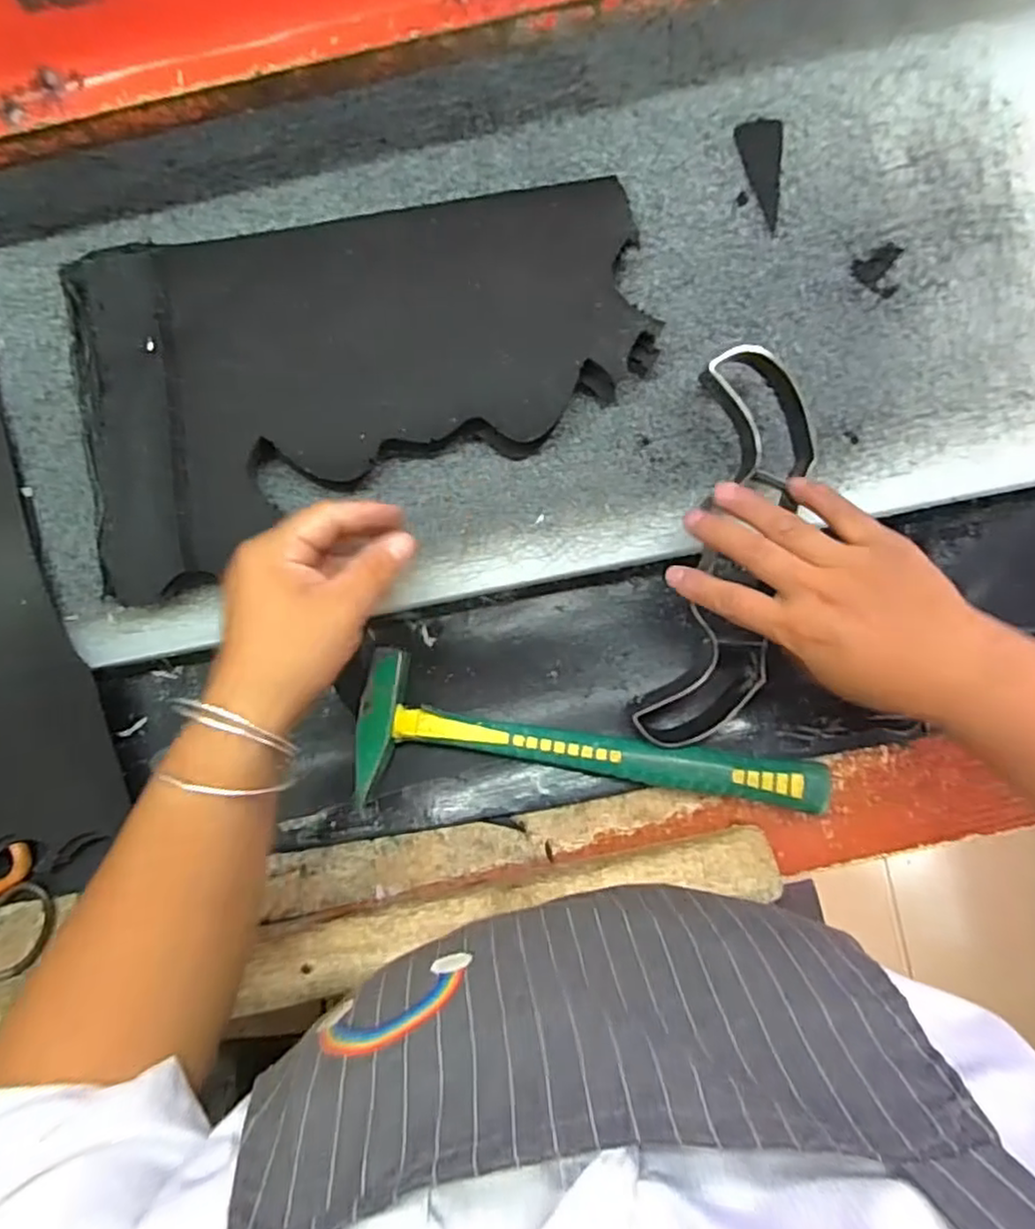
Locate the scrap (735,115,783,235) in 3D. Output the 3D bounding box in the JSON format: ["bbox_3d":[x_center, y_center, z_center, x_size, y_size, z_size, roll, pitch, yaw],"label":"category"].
[{"bbox_3d":[0.159,-0.290,0.445,0.031,0.004,0.071,3,91,1],"label":"scrap"}]

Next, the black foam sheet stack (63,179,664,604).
[{"bbox_3d":[-0.096,-0.152,0.430,0.356,0.035,0.198,-14,91,1],"label":"black foam sheet stack"}]

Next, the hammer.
[{"bbox_3d":[0.040,0.100,0.439,0.297,0.039,0.086,13,86,3],"label":"hammer"}]

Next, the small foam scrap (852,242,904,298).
[{"bbox_3d":[0.237,-0.221,0.439,0.032,0.004,0.031,0,91,1],"label":"small foam scrap"}]

